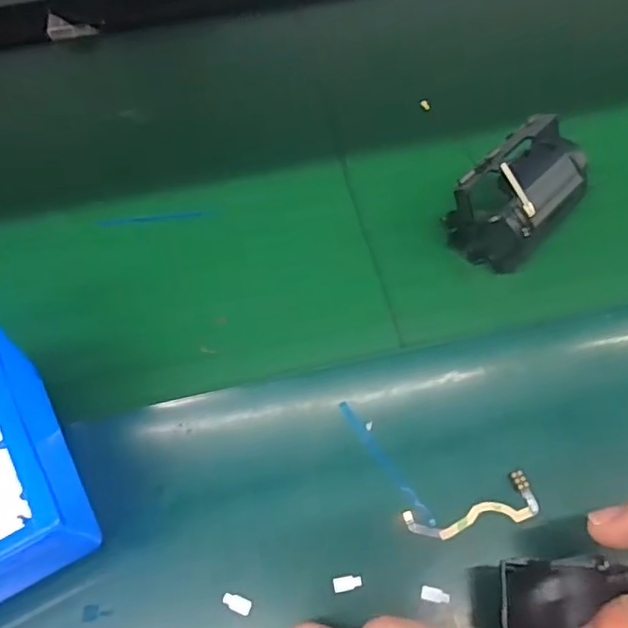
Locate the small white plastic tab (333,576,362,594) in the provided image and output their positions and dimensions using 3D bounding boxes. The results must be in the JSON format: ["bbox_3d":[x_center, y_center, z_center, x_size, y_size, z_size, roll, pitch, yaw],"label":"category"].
[{"bbox_3d":[0.013,0.103,0.227,0.011,0.004,0.005,-9,58,-4],"label":"small white plastic tab"}]

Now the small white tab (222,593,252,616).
[{"bbox_3d":[-0.030,0.109,0.225,0.011,0.004,0.006,14,60,10],"label":"small white tab"}]

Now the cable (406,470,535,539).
[{"bbox_3d":[0.064,0.080,0.238,0.053,0.004,0.018,-18,61,-8],"label":"cable"}]

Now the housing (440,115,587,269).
[{"bbox_3d":[0.102,-0.055,0.302,0.041,0.050,0.075,39,69,21],"label":"housing"}]

